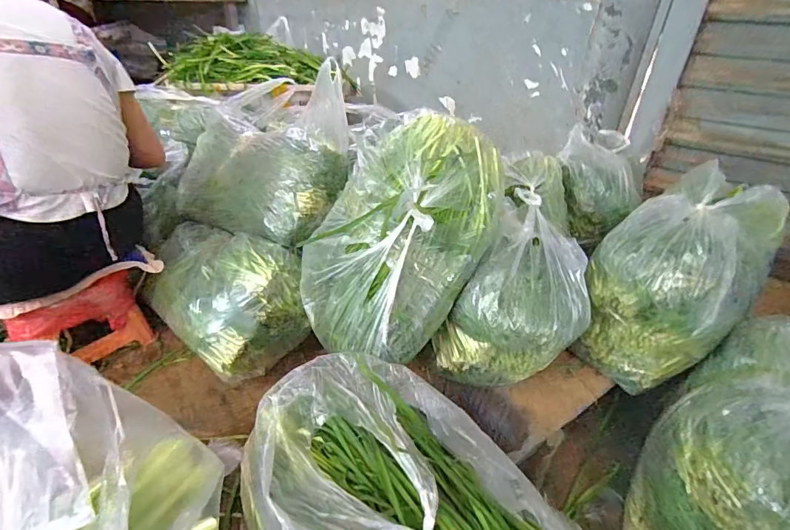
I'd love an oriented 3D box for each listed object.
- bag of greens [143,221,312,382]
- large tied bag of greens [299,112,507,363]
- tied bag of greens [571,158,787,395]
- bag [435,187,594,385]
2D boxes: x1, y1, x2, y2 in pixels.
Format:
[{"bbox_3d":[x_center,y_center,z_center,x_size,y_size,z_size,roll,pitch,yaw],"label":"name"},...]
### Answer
[{"bbox_3d":[-0.424,0.055,1.001,0.412,0.233,0.242,28,41,33],"label":"bag of greens"},{"bbox_3d":[-0.001,-0.079,0.779,0.351,0.328,0.310,-26,43,-36],"label":"large tied bag of greens"},{"bbox_3d":[0.589,0.024,0.836,0.428,0.303,0.221,-21,40,-31],"label":"tied bag of greens"},{"bbox_3d":[0.246,0.071,0.793,0.228,0.254,0.268,21,38,26],"label":"bag"}]

